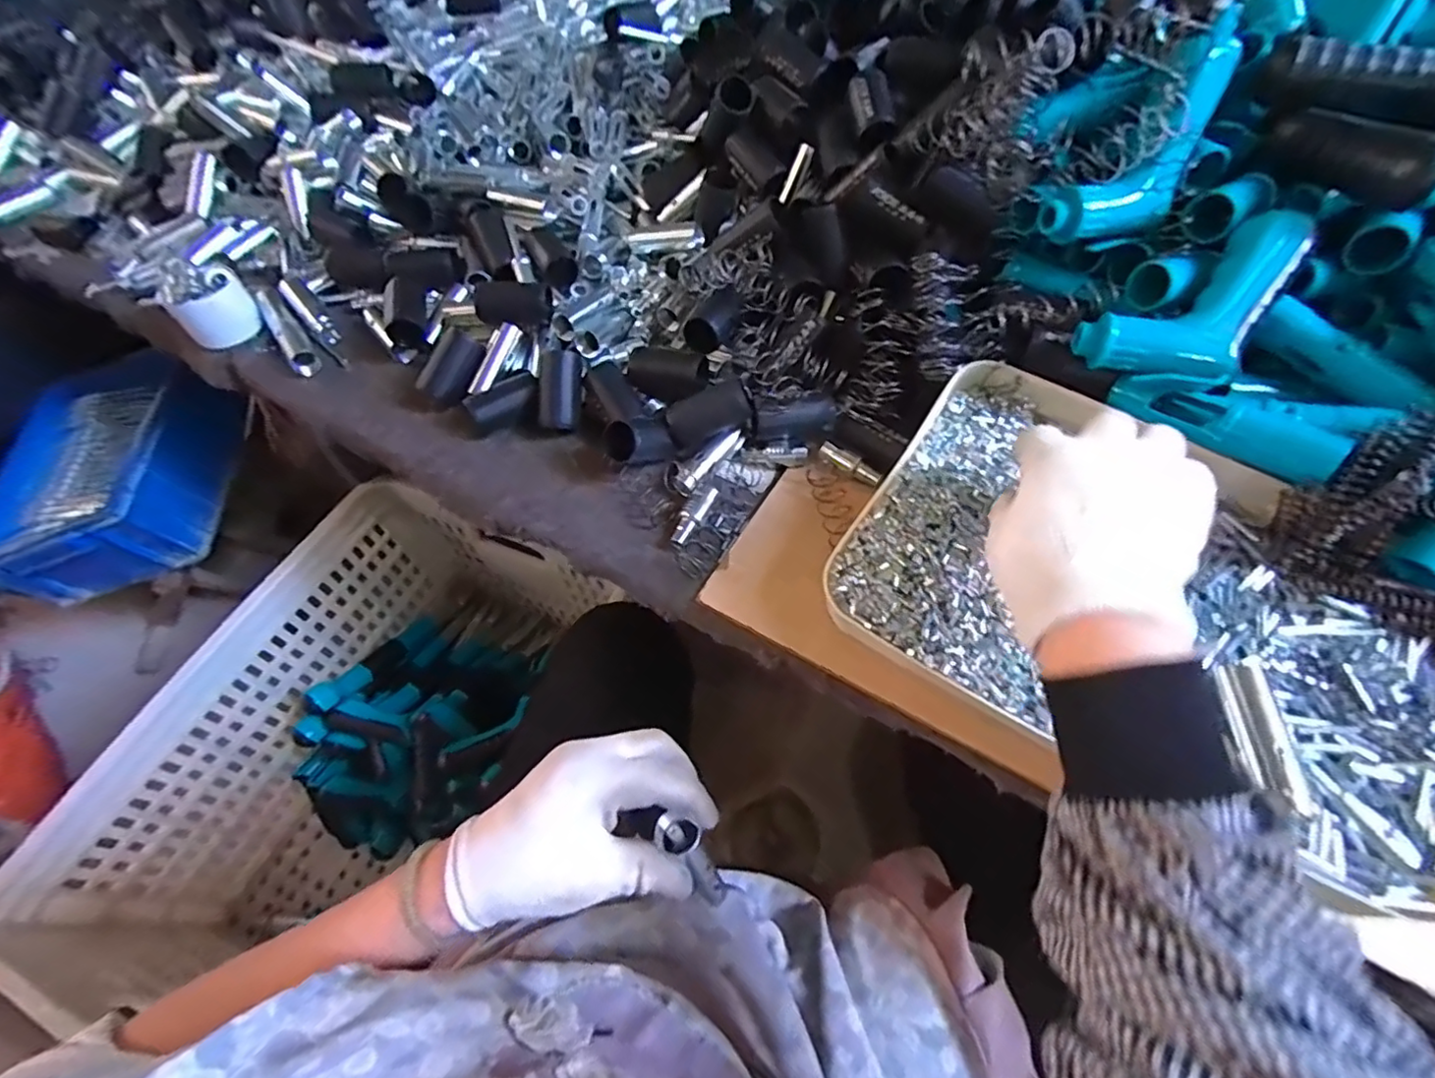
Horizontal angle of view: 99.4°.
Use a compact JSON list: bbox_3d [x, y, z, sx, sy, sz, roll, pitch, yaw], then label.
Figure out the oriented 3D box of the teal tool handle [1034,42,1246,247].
[{"bbox_3d":[0.276,-0.246,0.390,0.146,0.043,0.058,-45,62,9],"label":"teal tool handle"}]

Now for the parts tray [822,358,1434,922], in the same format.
[{"bbox_3d":[0.258,0.021,0.357,0.328,0.035,0.243,28,62,18],"label":"parts tray"}]

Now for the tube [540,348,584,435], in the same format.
[{"bbox_3d":[-0.131,-0.121,0.499,0.032,0.063,0.023,8,16,4],"label":"tube"}]

